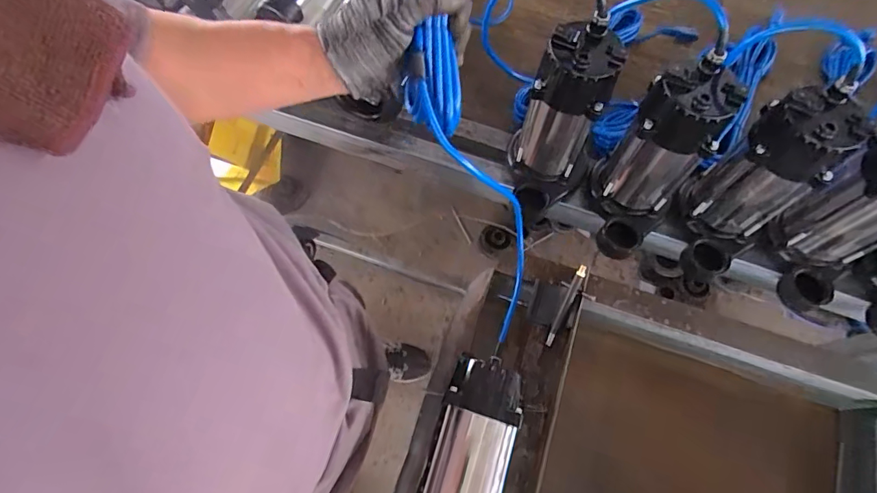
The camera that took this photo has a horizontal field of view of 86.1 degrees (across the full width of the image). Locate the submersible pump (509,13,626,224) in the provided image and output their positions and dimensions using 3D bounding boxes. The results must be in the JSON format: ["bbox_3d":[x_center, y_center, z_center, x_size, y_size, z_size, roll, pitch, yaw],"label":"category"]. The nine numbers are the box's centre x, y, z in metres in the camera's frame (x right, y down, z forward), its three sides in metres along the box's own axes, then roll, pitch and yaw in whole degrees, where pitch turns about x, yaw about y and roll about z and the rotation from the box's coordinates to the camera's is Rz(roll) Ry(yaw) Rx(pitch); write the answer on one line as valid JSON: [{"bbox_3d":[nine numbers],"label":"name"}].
[{"bbox_3d":[0.150,-0.148,0.617,0.095,0.243,0.124,21,68,7],"label":"submersible pump"}]

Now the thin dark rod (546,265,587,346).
[{"bbox_3d":[0.166,0.077,0.614,0.010,0.011,0.114,23,99,8],"label":"thin dark rod"}]

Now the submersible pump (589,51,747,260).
[{"bbox_3d":[0.267,-0.101,0.598,0.112,0.231,0.143,35,70,13],"label":"submersible pump"}]

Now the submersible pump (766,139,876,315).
[{"bbox_3d":[0.506,-0.030,0.560,0.127,0.213,0.124,-31,71,-14],"label":"submersible pump"}]

